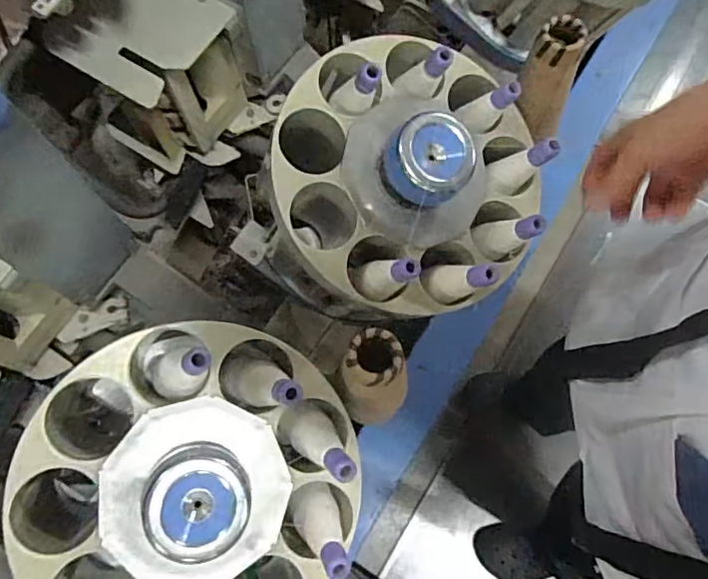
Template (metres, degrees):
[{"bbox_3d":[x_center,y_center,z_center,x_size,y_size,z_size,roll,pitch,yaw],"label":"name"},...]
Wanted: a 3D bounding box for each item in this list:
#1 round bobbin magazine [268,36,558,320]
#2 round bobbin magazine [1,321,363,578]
[{"bbox_3d":[0.055,-0.107,0.501,0.228,0.100,0.244,0,72,0],"label":"round bobbin magazine"},{"bbox_3d":[-0.122,0.149,0.424,0.237,0.118,0.249,4,73,-12],"label":"round bobbin magazine"}]

